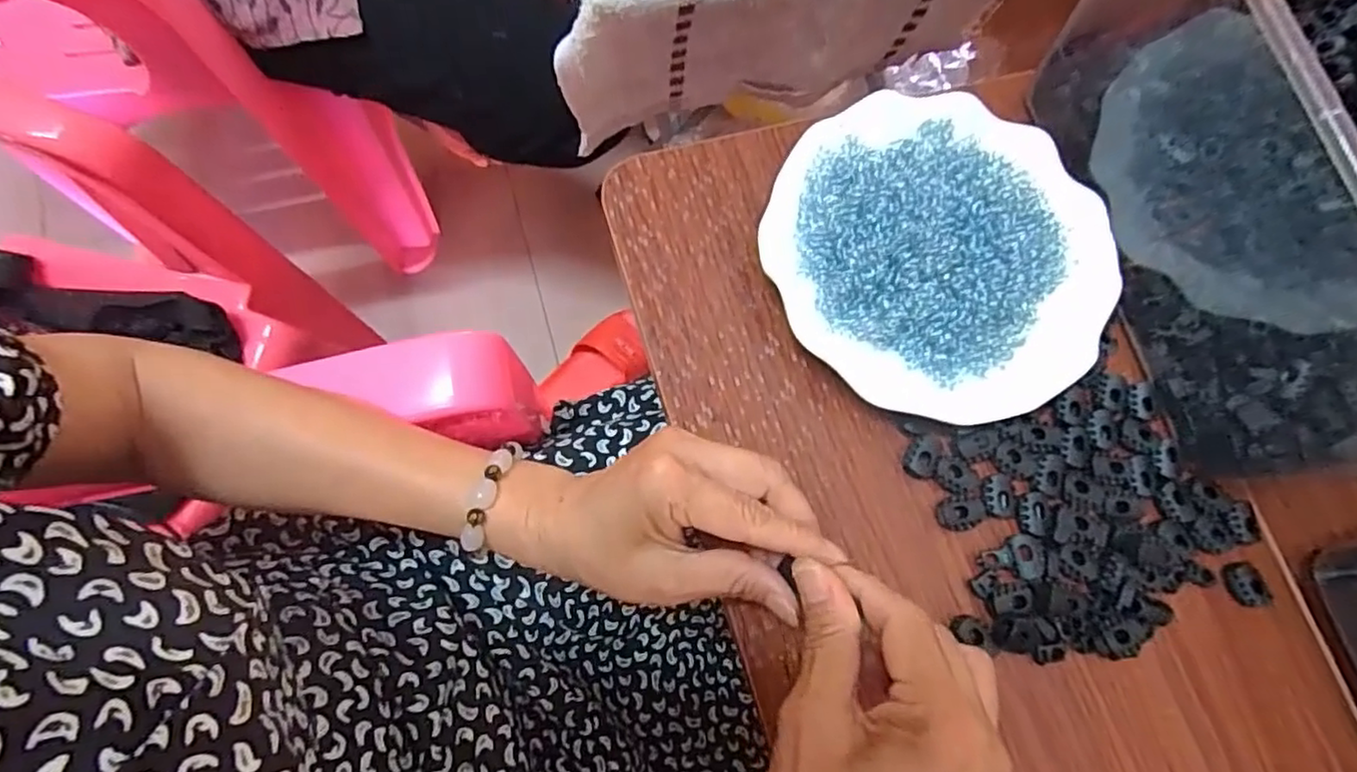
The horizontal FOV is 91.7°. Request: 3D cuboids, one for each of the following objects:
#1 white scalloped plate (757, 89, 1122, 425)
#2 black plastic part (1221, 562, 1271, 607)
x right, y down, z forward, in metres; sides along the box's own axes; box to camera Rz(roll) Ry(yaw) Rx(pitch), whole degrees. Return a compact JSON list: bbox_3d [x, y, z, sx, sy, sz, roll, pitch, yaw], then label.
[{"bbox_3d":[0.141,-0.072,0.349,0.175,0.032,0.176,1,80,-6],"label":"white scalloped plate"},{"bbox_3d":[0.292,0.102,0.338,0.021,0.004,0.023,-10,81,-8],"label":"black plastic part"}]

